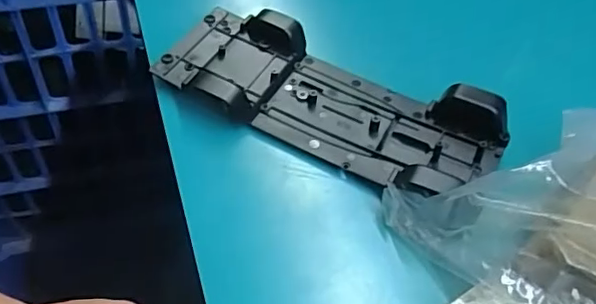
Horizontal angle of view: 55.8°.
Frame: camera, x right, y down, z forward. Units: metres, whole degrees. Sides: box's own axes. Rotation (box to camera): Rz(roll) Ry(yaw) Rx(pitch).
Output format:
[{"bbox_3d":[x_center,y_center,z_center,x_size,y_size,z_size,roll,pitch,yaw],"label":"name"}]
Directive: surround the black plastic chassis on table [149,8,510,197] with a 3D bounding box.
[{"bbox_3d":[0.016,-0.030,0.314,0.187,0.024,0.074,25,54,14],"label":"black plastic chassis on table"}]

